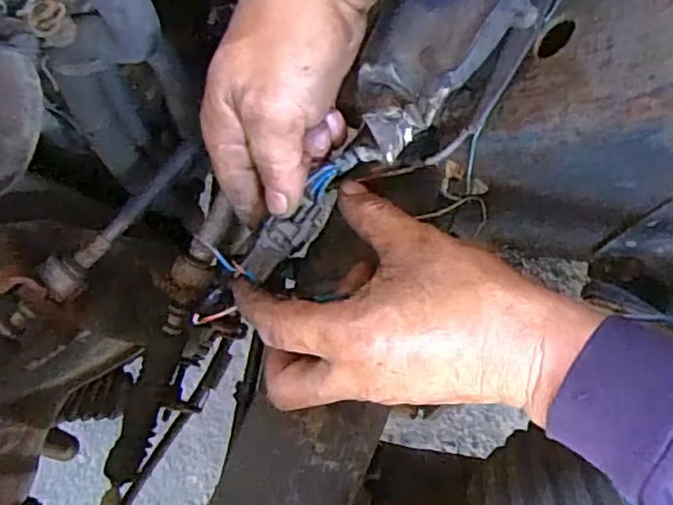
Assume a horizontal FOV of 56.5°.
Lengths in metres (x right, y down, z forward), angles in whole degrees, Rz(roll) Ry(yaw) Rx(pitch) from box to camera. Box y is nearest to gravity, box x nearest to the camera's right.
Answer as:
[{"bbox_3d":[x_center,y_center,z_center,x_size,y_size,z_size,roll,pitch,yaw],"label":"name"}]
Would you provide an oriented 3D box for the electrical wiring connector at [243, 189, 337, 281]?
[{"bbox_3d":[-0.024,-0.010,0.326,0.061,0.012,0.021,-41,78,1],"label":"electrical wiring connector"}]

